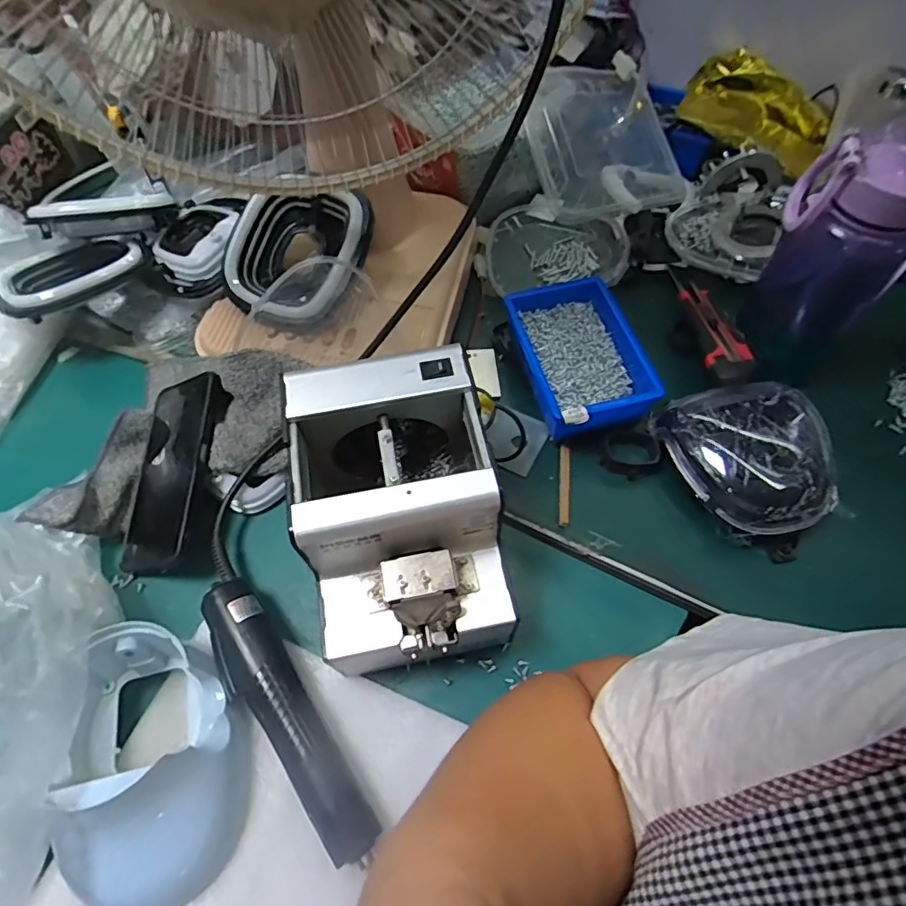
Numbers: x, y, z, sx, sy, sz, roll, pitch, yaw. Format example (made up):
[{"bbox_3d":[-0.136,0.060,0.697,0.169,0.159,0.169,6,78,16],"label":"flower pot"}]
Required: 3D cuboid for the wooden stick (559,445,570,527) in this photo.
[{"bbox_3d":[0.097,0.026,0.482,0.009,0.006,0.079,7,63,1],"label":"wooden stick"}]

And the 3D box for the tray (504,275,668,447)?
[{"bbox_3d":[0.113,-0.088,0.513,0.099,0.050,0.161,-13,62,-5],"label":"tray"}]

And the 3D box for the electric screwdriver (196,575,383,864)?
[{"bbox_3d":[-0.114,0.176,0.379,0.040,0.027,0.194,-31,68,-17],"label":"electric screwdriver"}]

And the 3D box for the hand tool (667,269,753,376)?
[{"bbox_3d":[0.239,-0.123,0.523,0.038,0.012,0.157,2,46,-1],"label":"hand tool"}]

